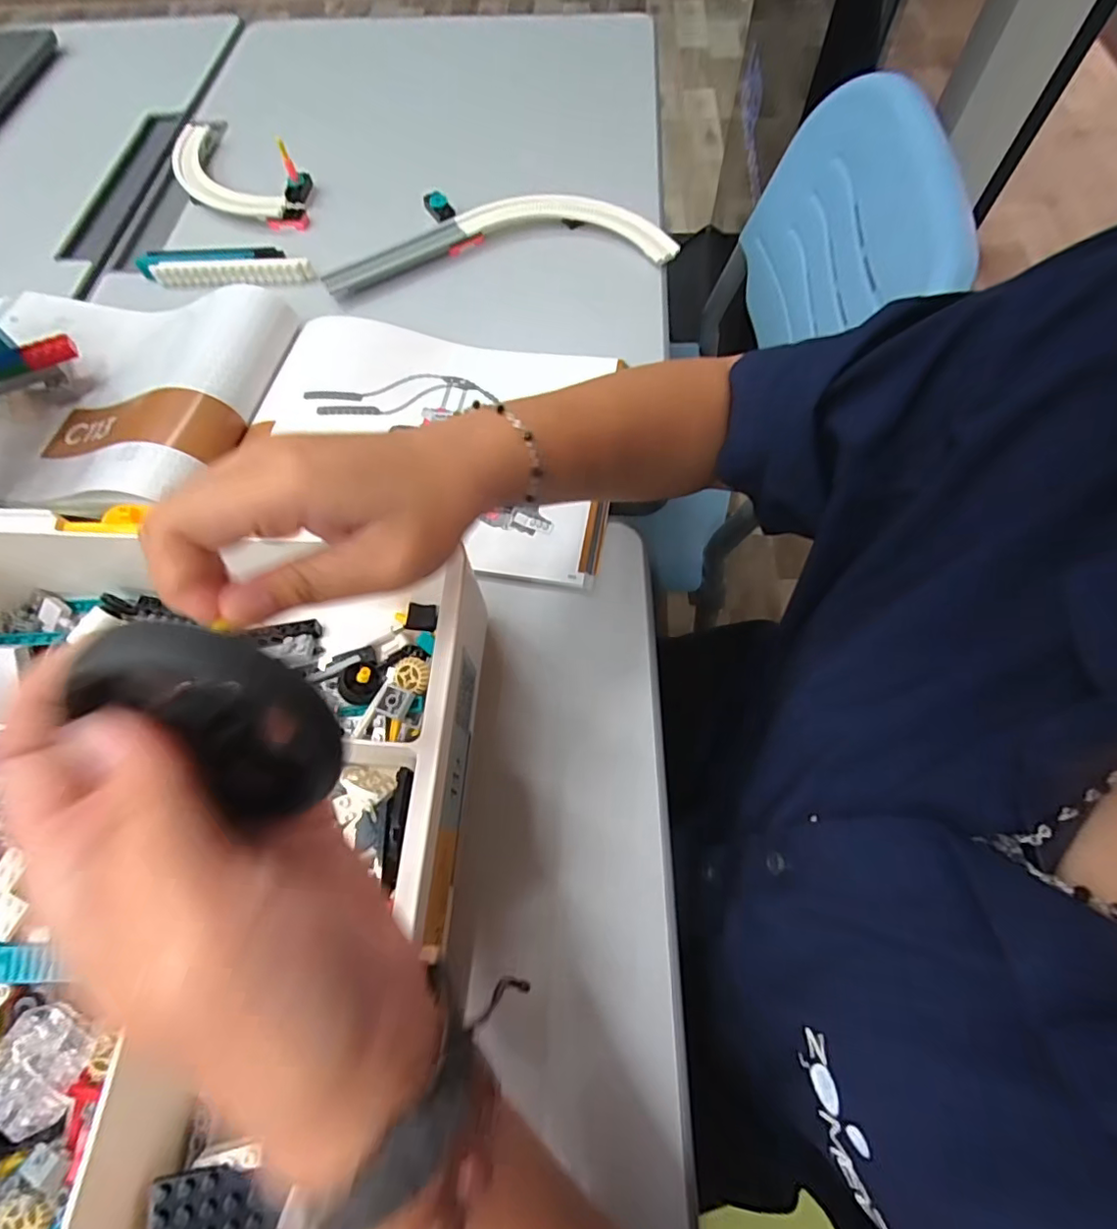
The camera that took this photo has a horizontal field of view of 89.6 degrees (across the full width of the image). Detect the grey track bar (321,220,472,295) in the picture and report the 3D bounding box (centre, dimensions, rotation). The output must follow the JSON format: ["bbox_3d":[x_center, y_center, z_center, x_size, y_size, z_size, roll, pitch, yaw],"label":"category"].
[{"bbox_3d":[-0.137,-0.302,0.476,0.125,0.010,0.018,-32,69,-12],"label":"grey track bar"}]

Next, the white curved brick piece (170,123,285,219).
[{"bbox_3d":[-0.321,-0.409,0.530,0.060,0.027,0.168,-37,70,-14],"label":"white curved brick piece"}]

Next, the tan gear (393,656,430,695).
[{"bbox_3d":[-0.079,0.032,0.303,0.020,0.006,0.017,22,68,11],"label":"tan gear"}]

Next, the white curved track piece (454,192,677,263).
[{"bbox_3d":[0.011,-0.335,0.481,0.183,0.018,0.049,10,67,6],"label":"white curved track piece"}]

